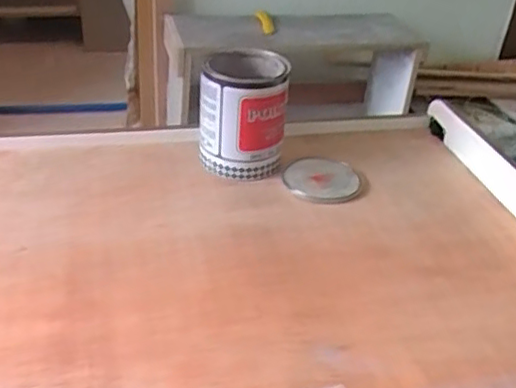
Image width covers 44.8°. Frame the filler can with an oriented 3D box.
[{"bbox_3d":[-0.030,-0.158,1.216,0.160,0.206,0.179,2,33,-3],"label":"filler can"}]

